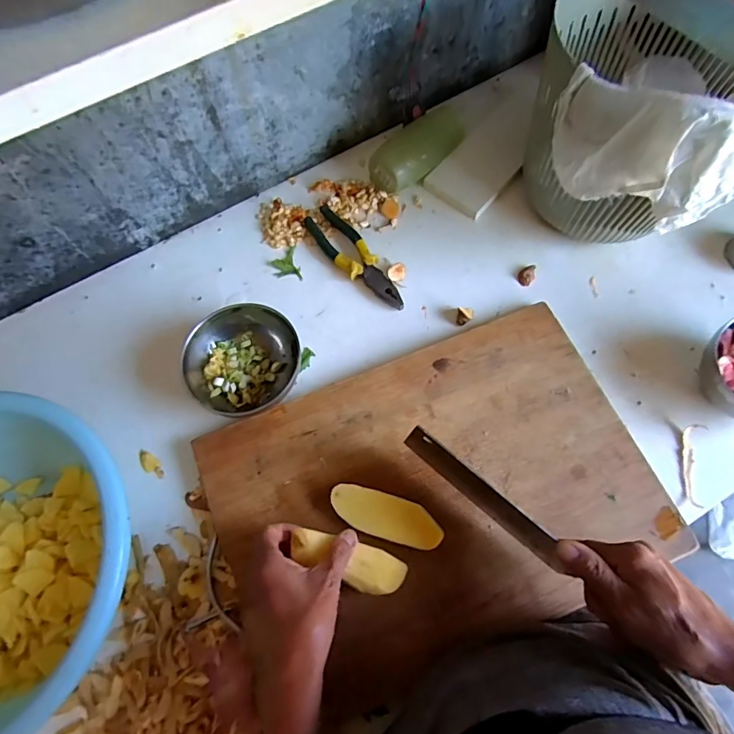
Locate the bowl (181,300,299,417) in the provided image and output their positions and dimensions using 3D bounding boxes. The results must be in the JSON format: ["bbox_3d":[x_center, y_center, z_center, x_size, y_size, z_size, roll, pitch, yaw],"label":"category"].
[{"bbox_3d":[-0.154,-0.006,0.575,0.130,0.063,0.135,-1,70,2],"label":"bowl"}]

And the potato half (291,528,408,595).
[{"bbox_3d":[-0.017,0.196,0.458,0.119,0.019,0.041,21,72,-3],"label":"potato half"}]

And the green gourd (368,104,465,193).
[{"bbox_3d":[0.079,-0.319,0.679,0.155,0.061,0.077,-41,73,-12],"label":"green gourd"}]

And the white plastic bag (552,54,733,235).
[{"bbox_3d":[0.297,-0.236,0.472,0.125,0.138,0.173,-31,71,-9],"label":"white plastic bag"}]

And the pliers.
[{"bbox_3d":[-0.015,-0.154,0.648,0.053,0.018,0.195,-39,73,-11],"label":"pliers"}]

